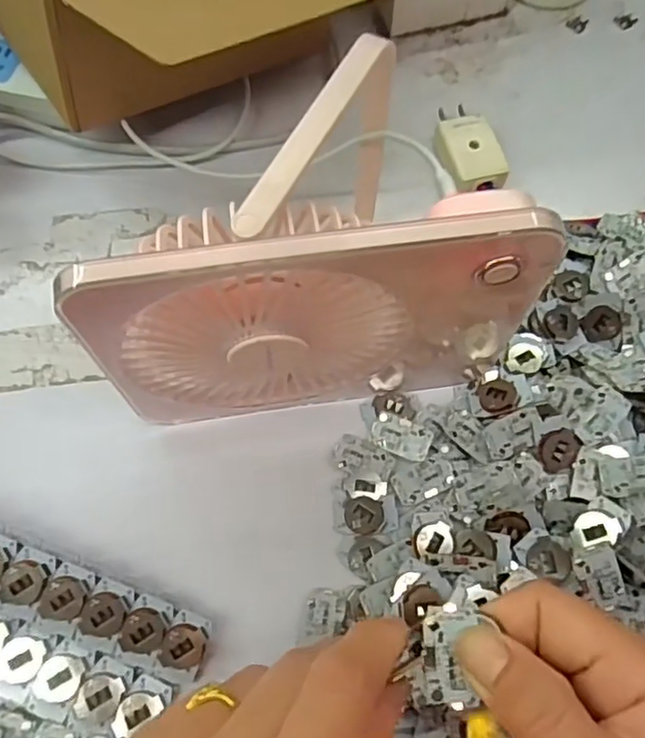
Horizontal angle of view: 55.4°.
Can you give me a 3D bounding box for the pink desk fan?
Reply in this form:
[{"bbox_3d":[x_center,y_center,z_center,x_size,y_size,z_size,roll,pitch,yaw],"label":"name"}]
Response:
[{"bbox_3d":[-0.006,-0.049,0.271,0.174,0.134,0.094,-7,68,-3],"label":"pink desk fan"}]

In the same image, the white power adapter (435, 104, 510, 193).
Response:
[{"bbox_3d":[0.085,-0.134,0.372,0.035,0.018,0.065,-14,68,-6],"label":"white power adapter"}]

